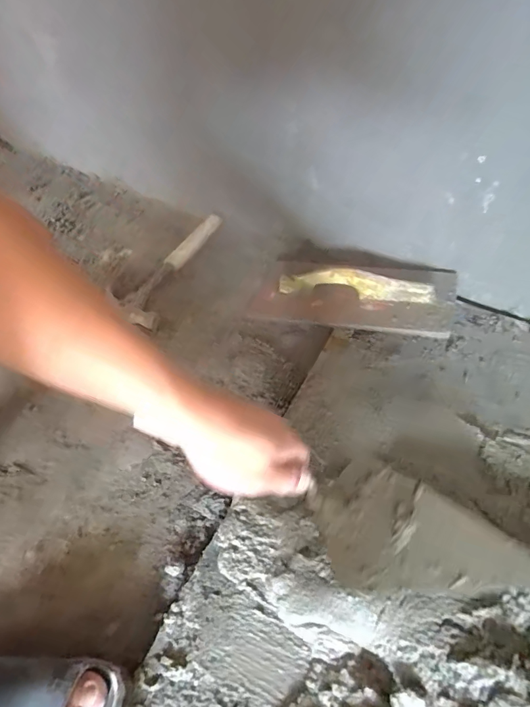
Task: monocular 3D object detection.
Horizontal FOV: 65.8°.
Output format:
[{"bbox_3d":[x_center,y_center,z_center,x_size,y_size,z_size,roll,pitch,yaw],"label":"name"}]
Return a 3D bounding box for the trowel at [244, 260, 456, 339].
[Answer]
[{"bbox_3d":[0.136,-0.115,0.696,0.329,0.073,0.153,8,53,26],"label":"trowel"}]

